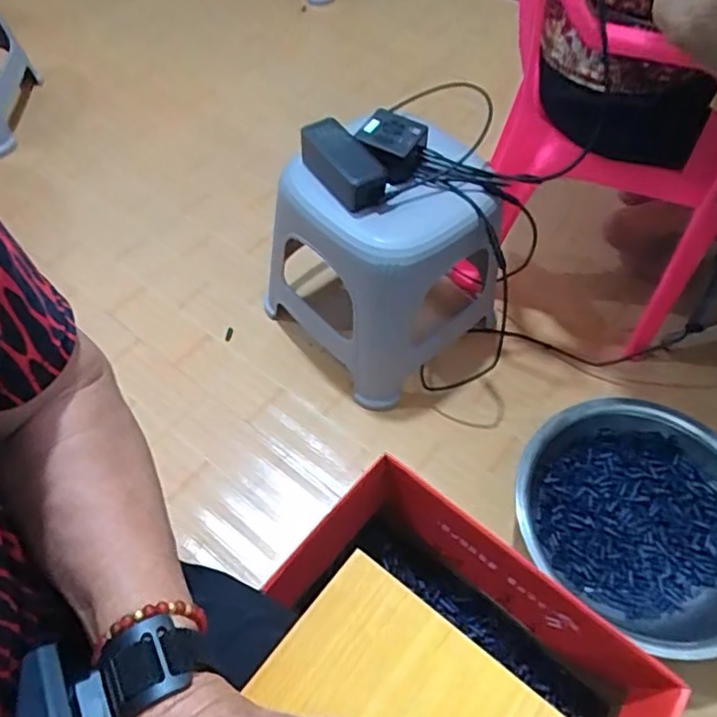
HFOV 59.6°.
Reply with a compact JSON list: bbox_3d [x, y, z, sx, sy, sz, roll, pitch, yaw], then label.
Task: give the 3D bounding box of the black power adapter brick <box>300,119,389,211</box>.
[{"bbox_3d":[-0.021,-0.249,0.802,0.060,0.051,0.133,-26,61,-18],"label":"black power adapter brick"}]

